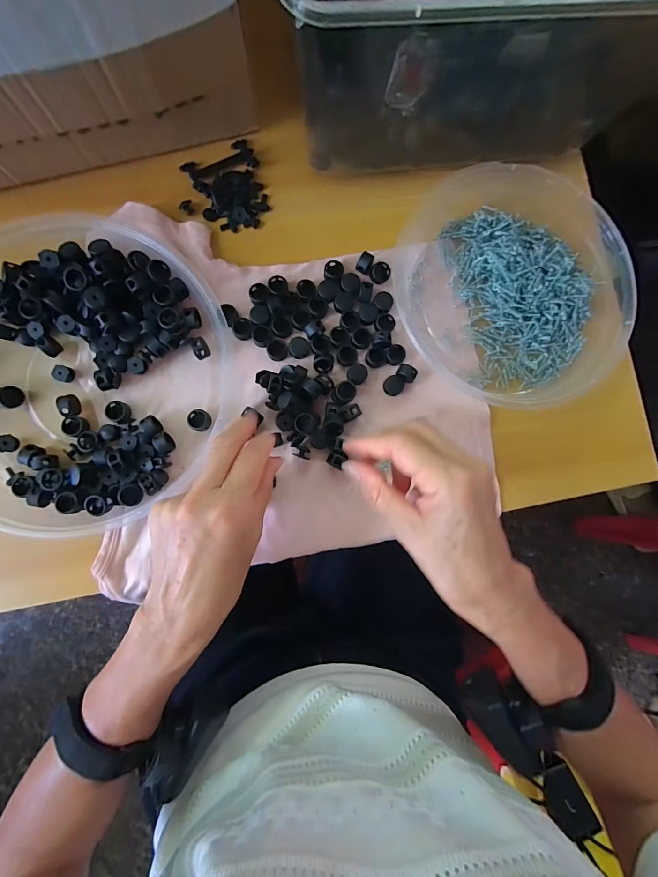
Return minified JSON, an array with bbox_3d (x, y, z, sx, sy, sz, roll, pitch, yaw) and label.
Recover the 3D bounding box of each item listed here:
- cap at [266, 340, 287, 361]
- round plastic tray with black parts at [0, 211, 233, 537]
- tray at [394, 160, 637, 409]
[{"bbox_3d":[-0.044,-0.075,0.311,0.017,0.007,0.016,0,85,-5],"label":"cap"},{"bbox_3d":[-0.199,-0.050,0.288,0.223,0.041,0.230,0,85,-5],"label":"round plastic tray with black parts"},{"bbox_3d":[0.156,-0.134,0.318,0.203,0.038,0.180,37,83,-1],"label":"tray"}]

